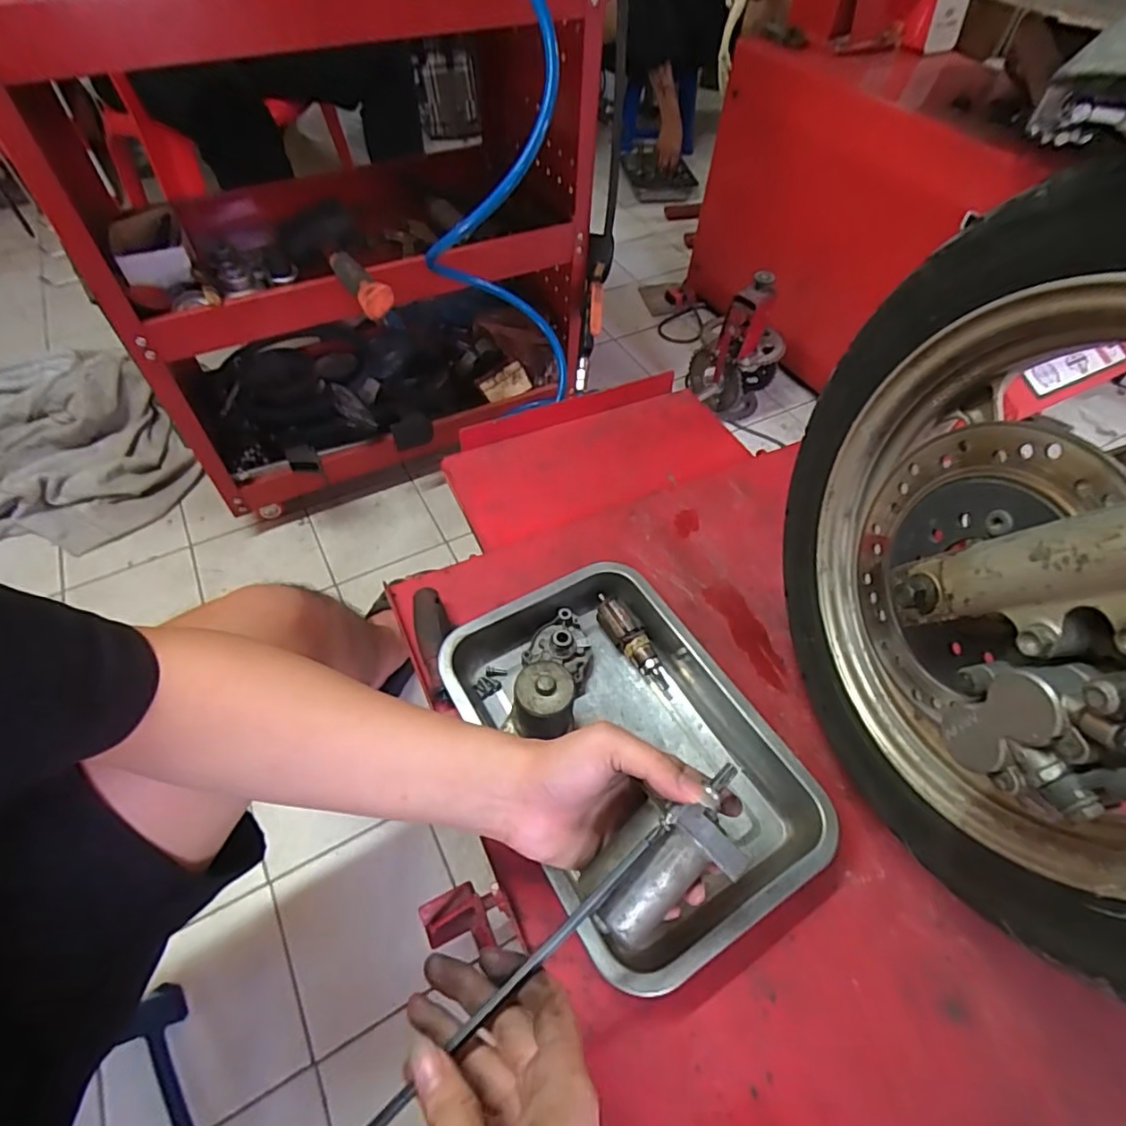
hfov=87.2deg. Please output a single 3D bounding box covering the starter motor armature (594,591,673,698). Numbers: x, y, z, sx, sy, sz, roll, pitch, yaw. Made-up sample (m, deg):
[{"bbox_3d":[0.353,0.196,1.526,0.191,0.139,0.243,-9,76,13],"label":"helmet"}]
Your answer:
[{"bbox_3d":[0.066,0.076,0.556,0.024,0.025,0.113,-29,71,-21],"label":"starter motor armature"}]

